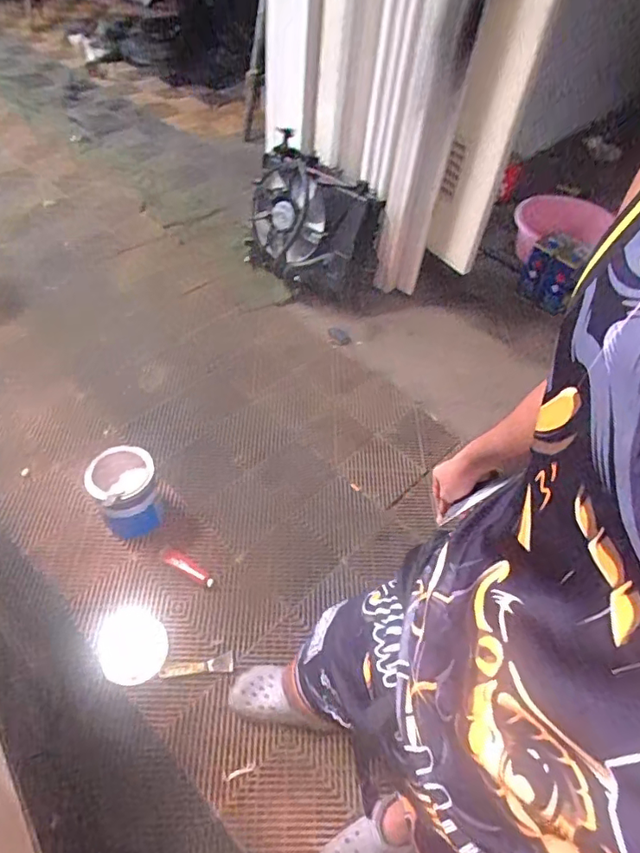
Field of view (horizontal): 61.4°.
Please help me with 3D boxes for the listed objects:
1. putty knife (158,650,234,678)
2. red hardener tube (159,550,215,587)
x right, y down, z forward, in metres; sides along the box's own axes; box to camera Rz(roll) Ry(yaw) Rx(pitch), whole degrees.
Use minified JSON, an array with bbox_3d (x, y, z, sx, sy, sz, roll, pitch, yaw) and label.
[{"bbox_3d":[-0.296,0.572,1.297,0.171,0.015,0.048,-3,51,-9],"label":"putty knife"},{"bbox_3d":[-0.358,0.377,1.451,0.174,0.016,0.035,28,53,16],"label":"red hardener tube"}]

